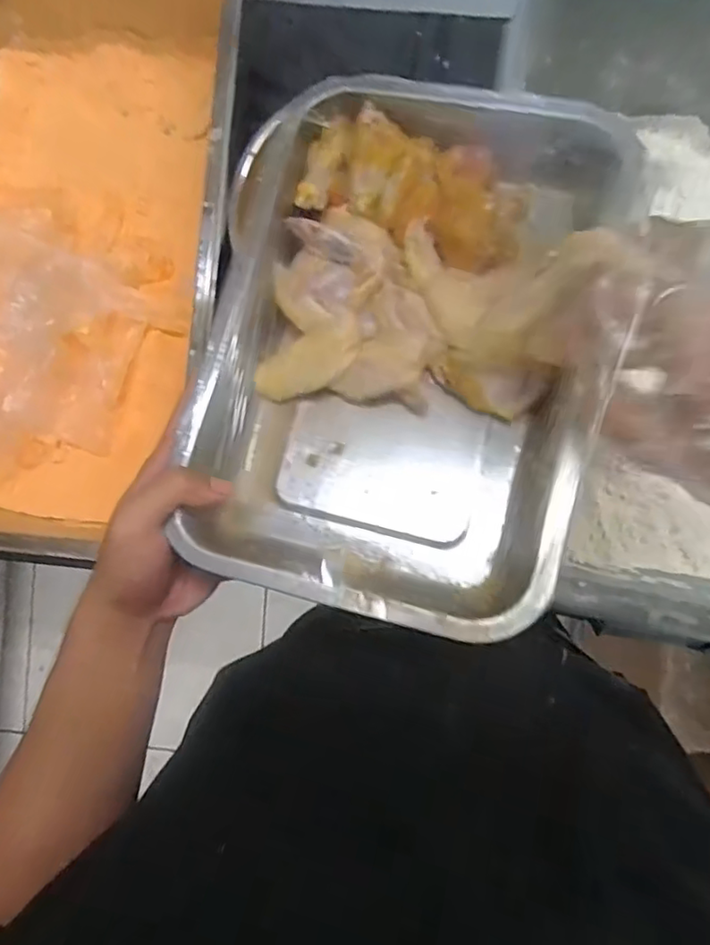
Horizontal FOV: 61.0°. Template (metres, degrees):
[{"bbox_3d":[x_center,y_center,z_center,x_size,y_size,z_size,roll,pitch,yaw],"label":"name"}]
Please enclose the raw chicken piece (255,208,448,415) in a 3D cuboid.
[{"bbox_3d":[-0.001,-0.099,0.376,0.104,0.048,0.108,3,71,2],"label":"raw chicken piece"}]

